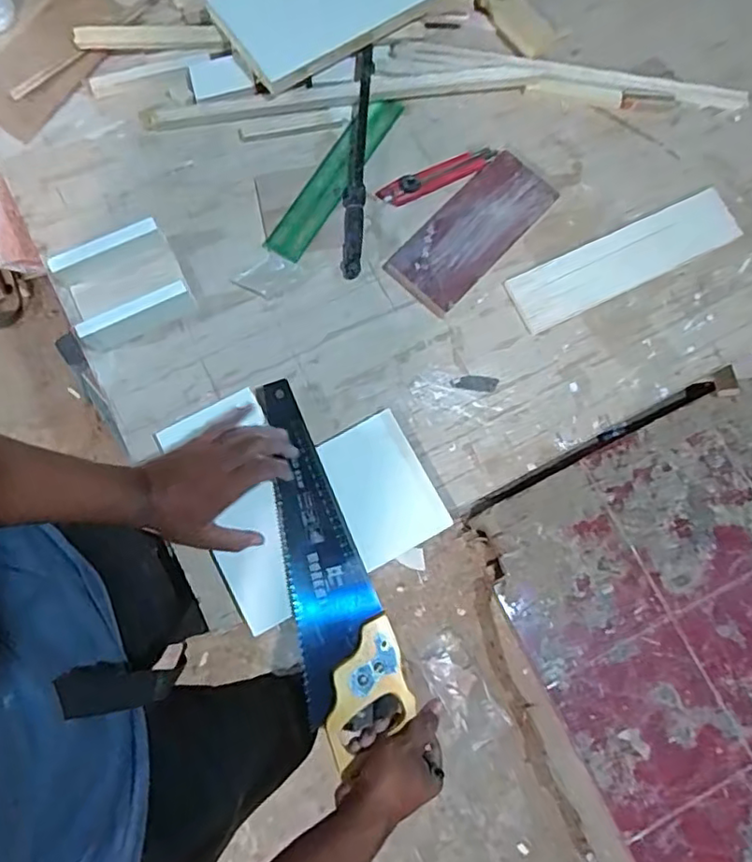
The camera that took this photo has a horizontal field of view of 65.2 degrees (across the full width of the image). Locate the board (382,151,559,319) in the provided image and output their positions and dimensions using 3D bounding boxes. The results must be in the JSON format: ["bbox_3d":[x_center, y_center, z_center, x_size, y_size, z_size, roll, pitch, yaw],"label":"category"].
[{"bbox_3d":[0.114,-0.236,0.700,0.093,0.019,0.214,44,80,9],"label":"board"}]

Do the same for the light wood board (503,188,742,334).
[{"bbox_3d":[0.299,-0.206,0.706,0.293,0.010,0.071,-25,78,-7],"label":"light wood board"}]

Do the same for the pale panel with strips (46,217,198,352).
[{"bbox_3d":[-0.288,-0.164,0.664,0.133,0.051,0.105,-25,78,-6],"label":"pale panel with strips"}]

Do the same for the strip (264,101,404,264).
[{"bbox_3d":[-0.051,-0.311,0.717,0.051,0.007,0.241,30,78,6],"label":"strip"}]

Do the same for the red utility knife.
[{"bbox_3d":[0.075,-0.311,0.717,0.150,0.014,0.030,-23,78,-6],"label":"red utility knife"}]

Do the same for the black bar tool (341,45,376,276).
[{"bbox_3d":[-0.022,-0.325,0.708,0.025,0.022,0.290,4,77,0],"label":"black bar tool"}]

